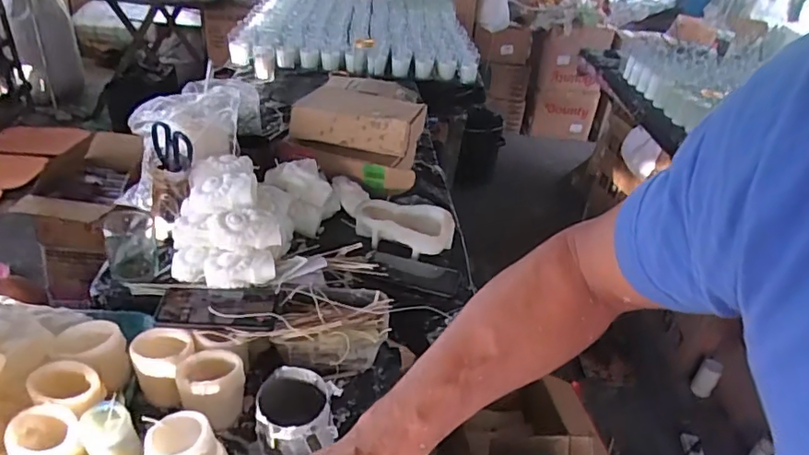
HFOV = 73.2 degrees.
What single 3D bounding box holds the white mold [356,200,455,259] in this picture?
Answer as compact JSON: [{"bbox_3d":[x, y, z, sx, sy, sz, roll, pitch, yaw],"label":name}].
[{"bbox_3d":[0.000,-0.001,1.014,0.180,0.052,0.117,7,32,0],"label":"white mold"}]

